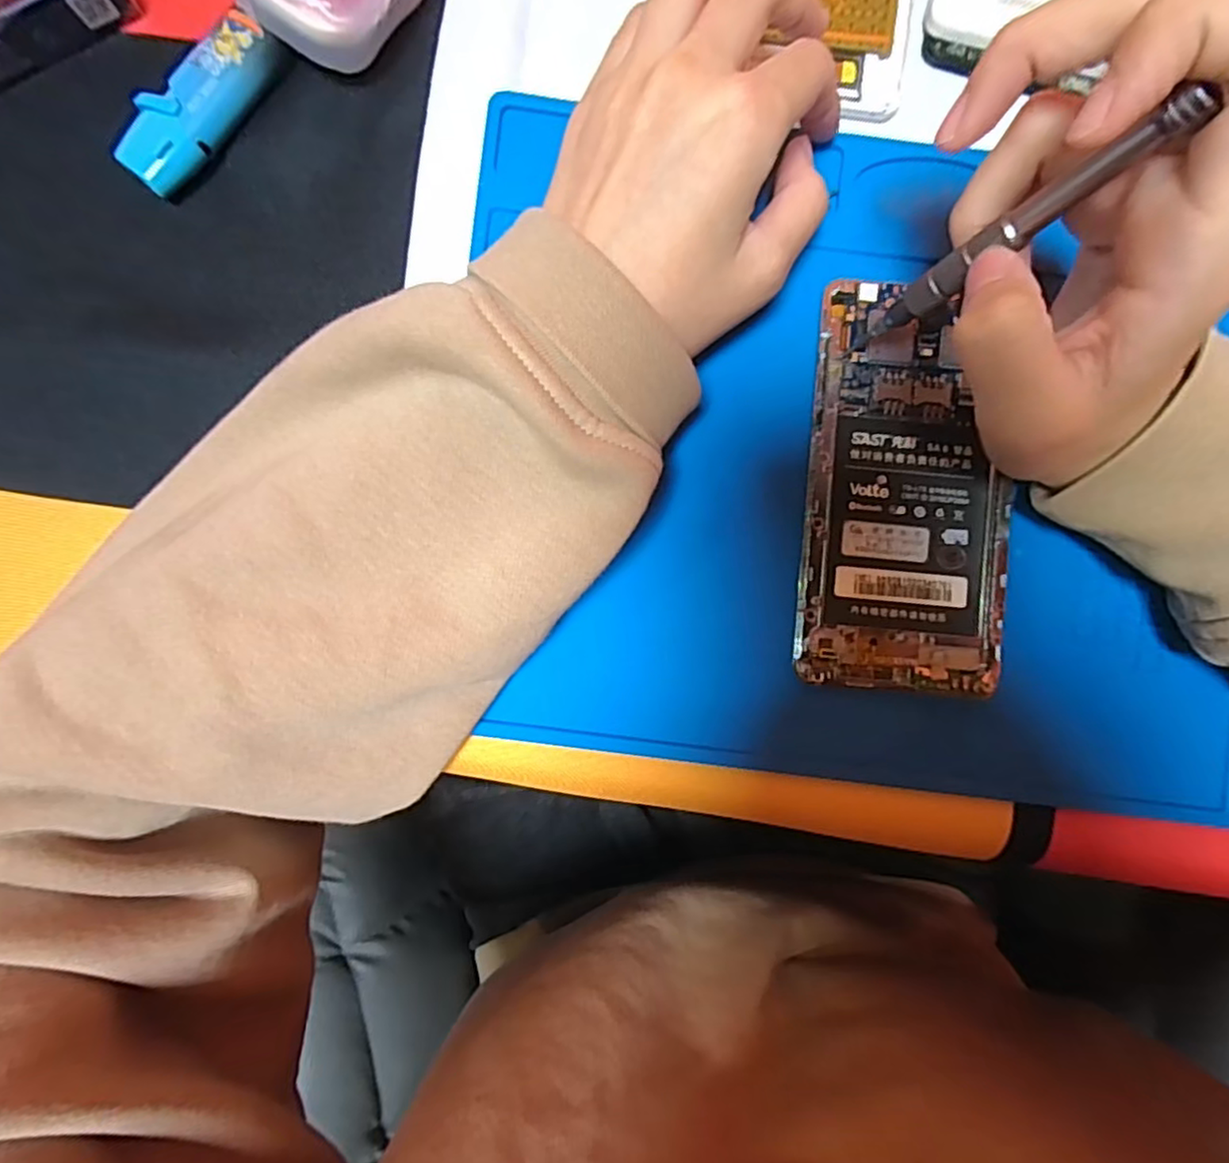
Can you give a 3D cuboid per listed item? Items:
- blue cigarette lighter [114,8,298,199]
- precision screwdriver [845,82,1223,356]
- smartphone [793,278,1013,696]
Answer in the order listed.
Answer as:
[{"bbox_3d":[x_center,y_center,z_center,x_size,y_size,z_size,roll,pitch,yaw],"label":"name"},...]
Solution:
[{"bbox_3d":[-0.144,-0.166,0.225,0.022,0.017,0.067,40,90,1],"label":"blue cigarette lighter"},{"bbox_3d":[0.097,-0.086,0.171,0.011,0.104,0.009,-19,89,-19],"label":"precision screwdriver"},{"bbox_3d":[0.102,-0.032,0.223,0.068,0.008,0.137,5,89,1],"label":"smartphone"}]

